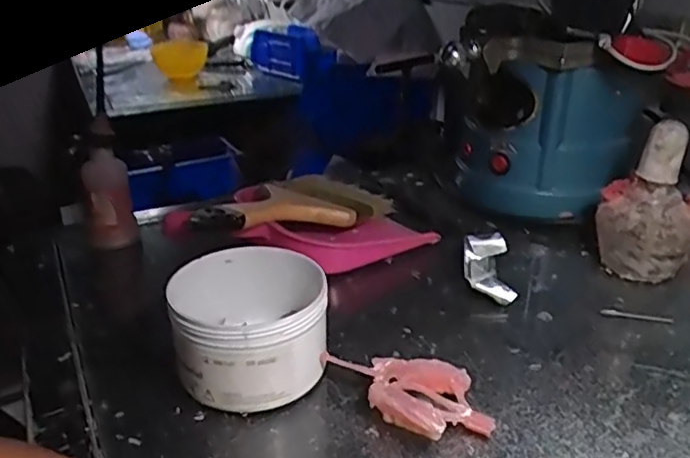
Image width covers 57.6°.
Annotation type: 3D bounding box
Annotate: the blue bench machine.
[{"bbox_3d":[0.179,-0.104,0.592,0.171,0.178,0.115,3,26,6],"label":"blue bench machine"}]

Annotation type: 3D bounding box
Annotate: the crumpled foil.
[{"bbox_3d":[0.110,0.031,0.484,0.033,0.029,0.070,2,26,4],"label":"crumpled foil"}]

